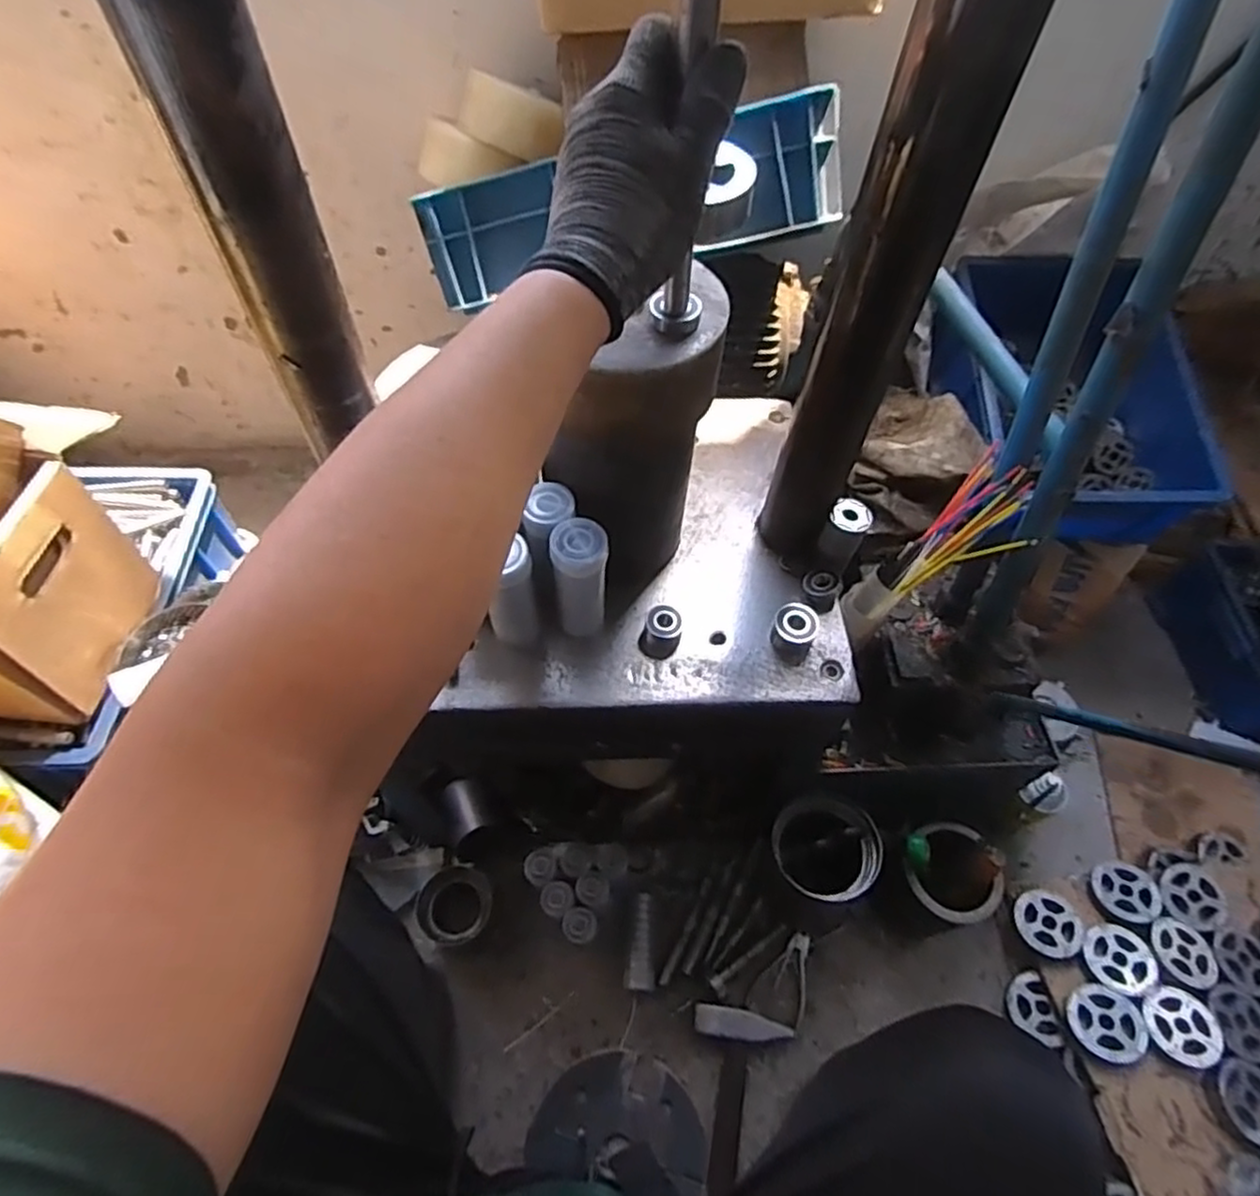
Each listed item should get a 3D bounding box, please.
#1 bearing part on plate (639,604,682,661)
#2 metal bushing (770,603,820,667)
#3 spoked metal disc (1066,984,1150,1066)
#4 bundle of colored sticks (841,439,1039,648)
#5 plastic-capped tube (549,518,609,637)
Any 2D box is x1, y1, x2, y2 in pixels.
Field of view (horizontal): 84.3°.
[{"bbox_3d":[0.028,0.030,0.622,0.034,0.027,0.040,14,57,7],"label":"bearing part on plate"},{"bbox_3d":[0.147,0.029,0.620,0.038,0.032,0.046,24,59,13],"label":"metal bushing"},{"bbox_3d":[0.543,0.483,0.791,0.075,0.012,0.072,-15,46,16],"label":"spoked metal disc"},{"bbox_3d":[0.288,-0.035,0.664,0.046,0.219,0.098,4,45,-49],"label":"bundle of colored sticks"},{"bbox_3d":[-0.041,-0.010,0.586,0.042,0.129,0.037,-3,57,-5],"label":"plastic-capped tube"}]

